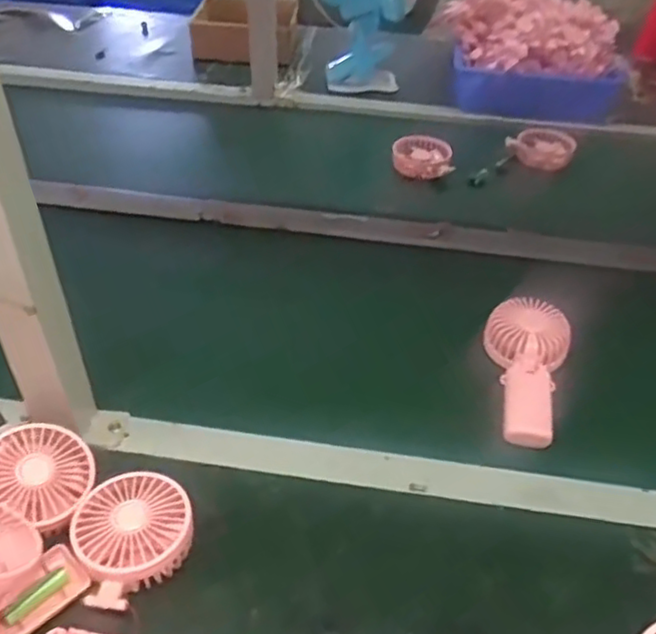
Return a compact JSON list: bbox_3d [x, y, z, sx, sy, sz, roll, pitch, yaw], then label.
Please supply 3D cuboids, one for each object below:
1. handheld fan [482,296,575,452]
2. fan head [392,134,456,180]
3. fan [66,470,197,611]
[{"bbox_3d":[0.205,0.054,0.693,0.083,0.037,0.174,8,54,6],"label":"handheld fan"},{"bbox_3d":[0.141,-0.240,1.032,0.096,0.038,0.083,14,56,17],"label":"fan head"},{"bbox_3d":[-0.147,0.167,0.516,0.085,0.036,0.091,2,41,-1],"label":"fan"}]

